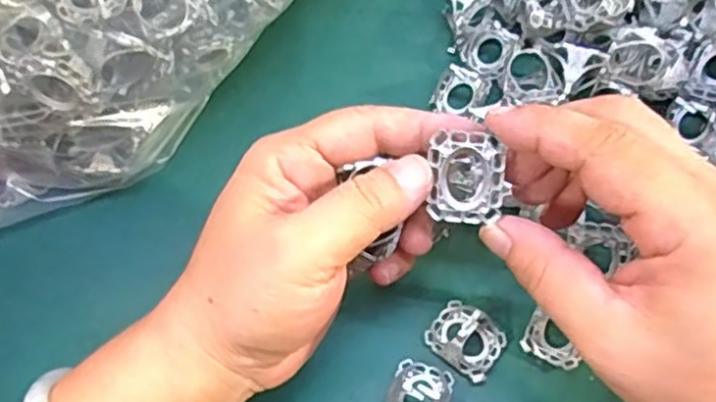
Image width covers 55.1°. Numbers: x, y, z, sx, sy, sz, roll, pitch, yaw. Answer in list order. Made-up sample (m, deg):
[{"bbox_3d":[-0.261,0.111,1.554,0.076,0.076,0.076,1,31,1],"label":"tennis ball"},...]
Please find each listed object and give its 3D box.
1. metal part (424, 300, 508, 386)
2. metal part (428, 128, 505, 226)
[{"bbox_3d":[0.047,0.056,0.290,0.030,0.021,0.027,35,71,18],"label":"metal part"},{"bbox_3d":[0.037,-0.007,0.231,0.023,0.008,0.030,3,102,13],"label":"metal part"}]

